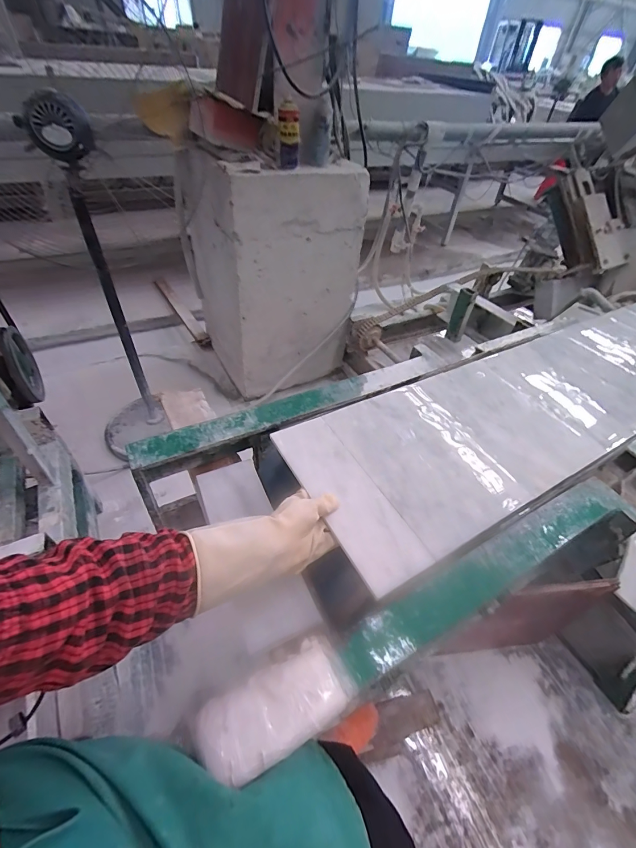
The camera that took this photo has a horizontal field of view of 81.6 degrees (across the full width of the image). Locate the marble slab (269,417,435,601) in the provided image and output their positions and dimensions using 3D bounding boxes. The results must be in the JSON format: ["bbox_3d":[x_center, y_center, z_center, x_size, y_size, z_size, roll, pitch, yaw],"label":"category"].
[{"bbox_3d":[0.040,0.105,0.561,0.099,0.019,0.297,-23,55,-21],"label":"marble slab"}]

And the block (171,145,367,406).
[{"bbox_3d":[-0.200,-0.664,1.644,0.640,0.851,0.501,-19,50,-21],"label":"block"}]

